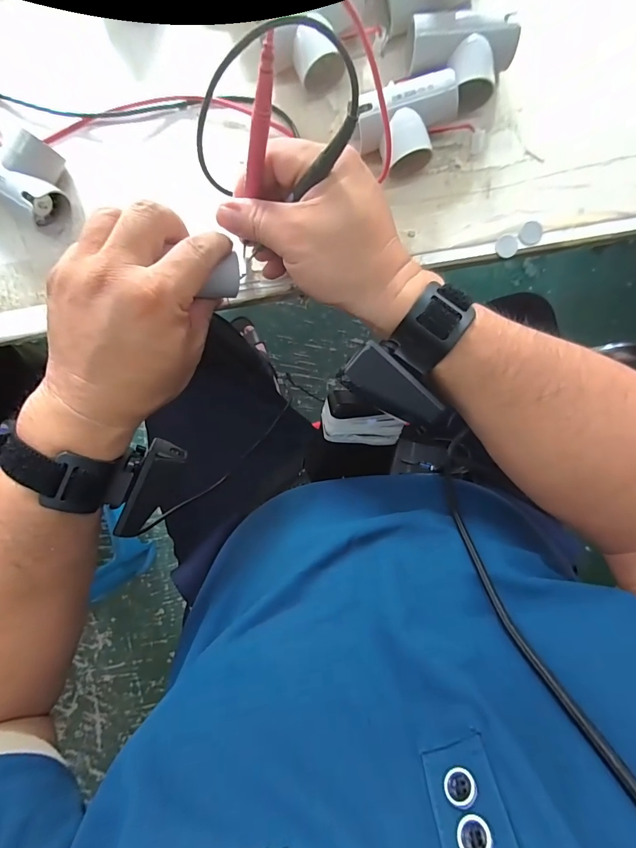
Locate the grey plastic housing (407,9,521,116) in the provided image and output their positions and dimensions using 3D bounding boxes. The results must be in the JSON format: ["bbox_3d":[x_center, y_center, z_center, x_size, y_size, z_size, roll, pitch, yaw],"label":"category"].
[{"bbox_3d":[0.101,-0.261,0.289,0.074,0.032,0.055,12,95,-1],"label":"grey plastic housing"}]

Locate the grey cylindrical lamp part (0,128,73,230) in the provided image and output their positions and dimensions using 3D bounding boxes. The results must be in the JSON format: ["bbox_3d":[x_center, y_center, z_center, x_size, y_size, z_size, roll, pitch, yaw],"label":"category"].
[{"bbox_3d":[-0.221,-0.189,0.293,0.073,0.037,0.058,35,94,-3],"label":"grey cylindrical lamp part"}]

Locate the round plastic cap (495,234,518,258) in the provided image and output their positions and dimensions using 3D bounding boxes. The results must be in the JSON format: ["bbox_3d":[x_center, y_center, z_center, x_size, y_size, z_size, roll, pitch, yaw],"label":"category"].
[{"bbox_3d":[0.151,-0.142,0.314,0.018,0.004,0.017,0,95,0],"label":"round plastic cap"}]

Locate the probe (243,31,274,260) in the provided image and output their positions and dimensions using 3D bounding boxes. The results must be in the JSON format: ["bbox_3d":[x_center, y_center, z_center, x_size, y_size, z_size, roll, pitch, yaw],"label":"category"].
[{"bbox_3d":[-0.038,-0.155,0.243,0.010,0.128,0.009,25,59,-2],"label":"probe"}]

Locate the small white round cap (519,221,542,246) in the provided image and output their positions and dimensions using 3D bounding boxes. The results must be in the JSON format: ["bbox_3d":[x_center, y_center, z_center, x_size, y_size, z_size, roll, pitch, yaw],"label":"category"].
[{"bbox_3d":[0.170,-0.152,0.312,0.017,0.004,0.018,0,95,0],"label":"small white round cap"}]

